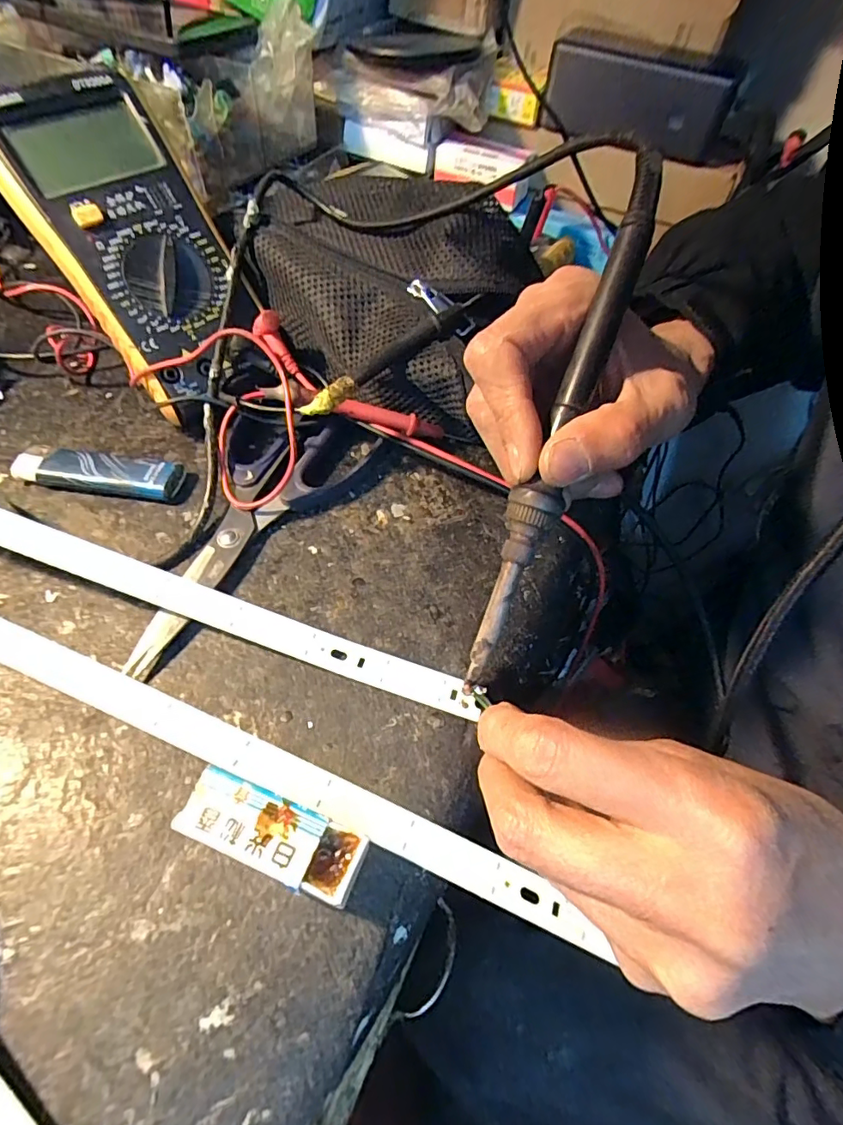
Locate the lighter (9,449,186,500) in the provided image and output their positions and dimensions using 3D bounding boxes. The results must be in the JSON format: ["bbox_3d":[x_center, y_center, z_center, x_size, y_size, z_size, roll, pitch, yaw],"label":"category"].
[{"bbox_3d":[-0.167,-0.046,0.270,0.083,0.013,0.022,10,55,2],"label":"lighter"}]

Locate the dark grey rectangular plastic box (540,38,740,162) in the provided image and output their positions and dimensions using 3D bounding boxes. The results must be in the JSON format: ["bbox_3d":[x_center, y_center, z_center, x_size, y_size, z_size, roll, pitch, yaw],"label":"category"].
[{"bbox_3d":[0.148,-0.324,0.367,0.121,0.045,0.028,32,59,17],"label":"dark grey rectangular plastic box"}]

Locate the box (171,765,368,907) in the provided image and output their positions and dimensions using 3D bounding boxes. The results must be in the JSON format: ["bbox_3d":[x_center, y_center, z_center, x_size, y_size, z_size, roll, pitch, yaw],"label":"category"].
[{"bbox_3d":[-0.049,0.092,0.176,0.060,0.020,0.021,19,56,9],"label":"box"}]

